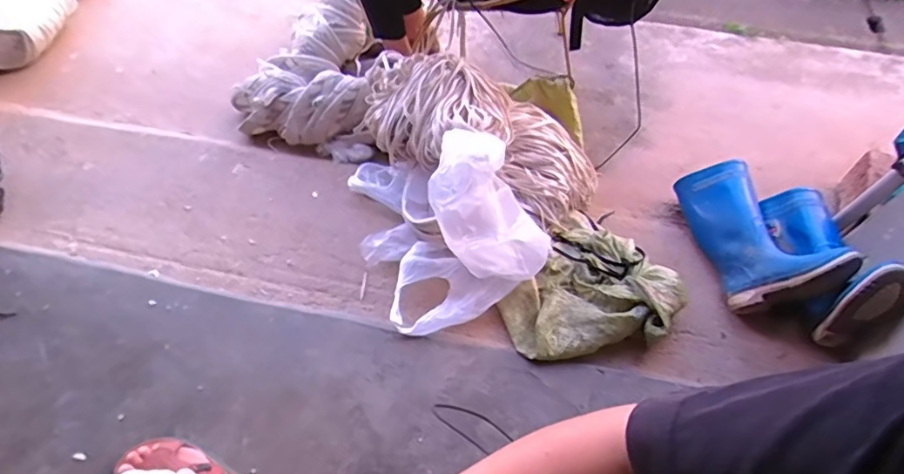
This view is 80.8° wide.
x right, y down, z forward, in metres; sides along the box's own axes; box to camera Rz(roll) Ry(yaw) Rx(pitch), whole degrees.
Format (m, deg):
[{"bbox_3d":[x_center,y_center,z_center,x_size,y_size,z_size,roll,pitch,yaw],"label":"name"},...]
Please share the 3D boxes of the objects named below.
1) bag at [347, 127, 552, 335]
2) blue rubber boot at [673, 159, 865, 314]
[{"bbox_3d":[-0.033,-0.082,1.049,0.306,0.297,0.419,-22,59,-15],"label":"bag"},{"bbox_3d":[0.568,-0.011,1.045,0.102,0.206,0.365,22,31,-30],"label":"blue rubber boot"}]

